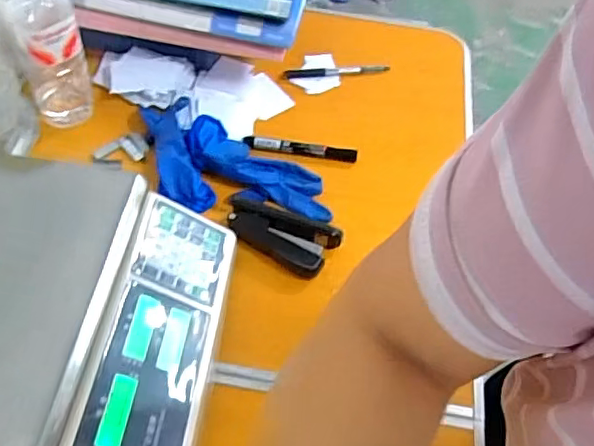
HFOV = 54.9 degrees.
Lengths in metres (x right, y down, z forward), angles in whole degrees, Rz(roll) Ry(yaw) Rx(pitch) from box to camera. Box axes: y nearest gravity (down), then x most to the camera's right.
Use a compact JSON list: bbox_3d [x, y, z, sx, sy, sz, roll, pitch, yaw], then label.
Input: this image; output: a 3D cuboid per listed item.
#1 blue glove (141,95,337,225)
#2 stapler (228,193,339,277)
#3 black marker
[{"bbox_3d":[-0.090,-0.068,0.674,0.272,0.035,0.125,28,55,15],"label":"blue glove"},{"bbox_3d":[-0.018,0.006,0.611,0.121,0.029,0.064,25,55,13],"label":"stapler"},{"bbox_3d":[0.004,-0.094,0.720,0.141,0.010,0.016,8,52,1],"label":"black marker"}]

